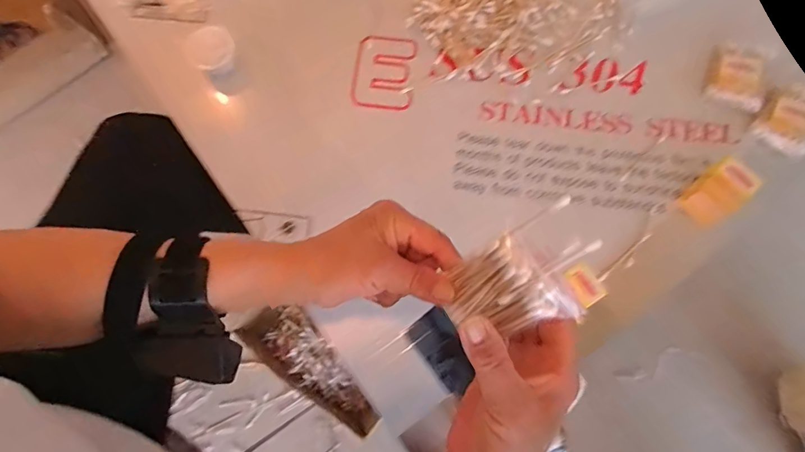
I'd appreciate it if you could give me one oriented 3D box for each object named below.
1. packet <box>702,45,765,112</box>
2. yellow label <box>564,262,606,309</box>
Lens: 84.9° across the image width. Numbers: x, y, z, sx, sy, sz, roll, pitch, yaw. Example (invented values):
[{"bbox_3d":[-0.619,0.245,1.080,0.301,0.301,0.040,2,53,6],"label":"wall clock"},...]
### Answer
[{"bbox_3d":[0.367,-0.164,0.483,0.054,0.006,0.069,20,86,12],"label":"packet"},{"bbox_3d":[0.187,0.061,0.453,0.027,0.007,0.041,-34,82,2],"label":"yellow label"}]

